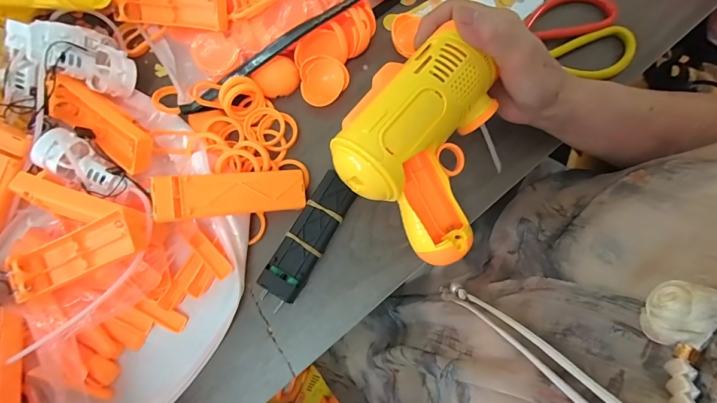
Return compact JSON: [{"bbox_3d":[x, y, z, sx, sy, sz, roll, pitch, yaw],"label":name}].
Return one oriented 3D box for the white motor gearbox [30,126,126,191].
[{"bbox_3d":[-0.219,-0.030,0.278,0.064,0.023,0.033,33,81,-15],"label":"white motor gearbox"}]

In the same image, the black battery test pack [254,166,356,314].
[{"bbox_3d":[-0.040,0.031,0.292,0.032,0.023,0.111,29,81,6],"label":"black battery test pack"}]

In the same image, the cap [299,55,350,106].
[{"bbox_3d":[-0.032,-0.109,0.319,0.043,0.013,0.040,-26,98,3],"label":"cap"}]

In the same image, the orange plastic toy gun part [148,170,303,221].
[{"bbox_3d":[-0.096,-0.006,0.273,0.109,0.009,0.032,-4,78,-24],"label":"orange plastic toy gun part"}]

